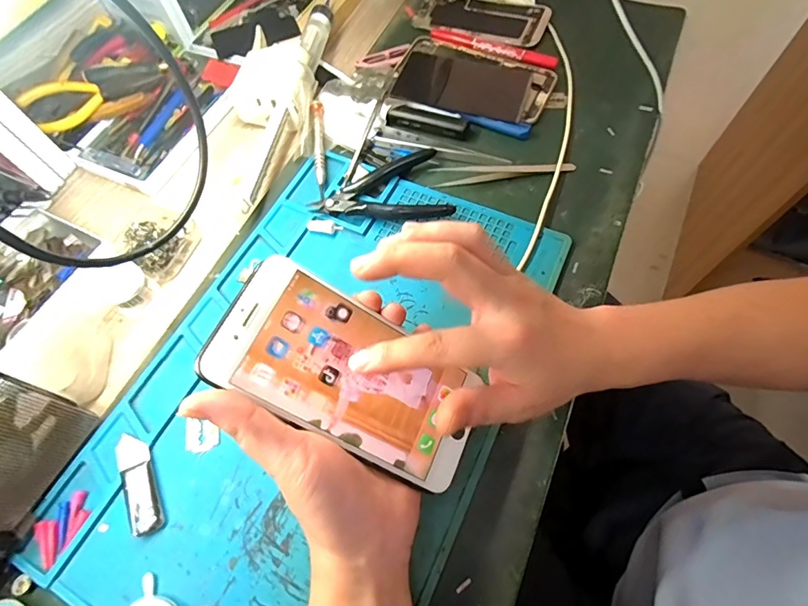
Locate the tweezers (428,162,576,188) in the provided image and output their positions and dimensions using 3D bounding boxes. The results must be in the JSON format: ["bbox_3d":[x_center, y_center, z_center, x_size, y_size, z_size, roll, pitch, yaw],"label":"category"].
[{"bbox_3d":[0.089,-0.119,0.392,0.125,0.008,0.015,-5,64,0],"label":"tweezers"}]

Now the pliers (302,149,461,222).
[{"bbox_3d":[-0.019,-0.107,0.388,0.119,0.013,0.078,-1,64,3],"label":"pliers"}]

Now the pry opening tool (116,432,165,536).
[{"bbox_3d":[-0.174,0.117,0.288,0.019,0.007,0.066,-26,66,-10],"label":"pry opening tool"}]

